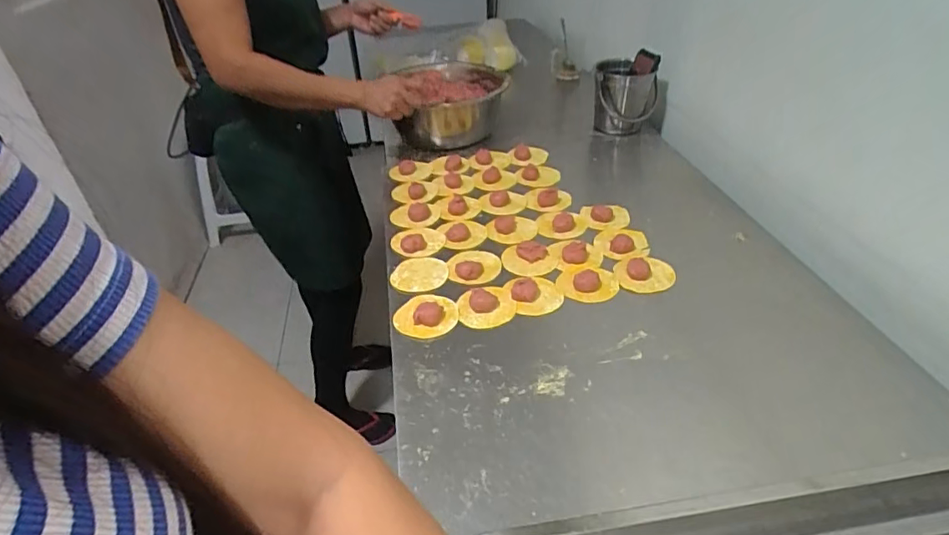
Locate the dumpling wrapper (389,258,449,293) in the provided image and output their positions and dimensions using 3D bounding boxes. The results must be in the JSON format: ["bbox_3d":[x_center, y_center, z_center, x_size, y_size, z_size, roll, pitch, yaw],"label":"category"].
[{"bbox_3d":[-0.082,0.011,0.798,0.082,0.009,0.085,0,37,0],"label":"dumpling wrapper"}]

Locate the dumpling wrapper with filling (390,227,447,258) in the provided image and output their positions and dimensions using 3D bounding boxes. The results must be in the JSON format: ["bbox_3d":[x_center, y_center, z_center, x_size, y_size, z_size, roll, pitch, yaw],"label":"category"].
[{"bbox_3d":[-0.092,-0.046,0.855,0.085,0.015,0.078,-10,39,-8],"label":"dumpling wrapper with filling"}]

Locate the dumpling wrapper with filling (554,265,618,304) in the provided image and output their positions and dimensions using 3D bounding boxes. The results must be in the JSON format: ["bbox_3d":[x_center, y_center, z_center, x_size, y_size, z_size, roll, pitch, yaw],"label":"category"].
[{"bbox_3d":[0.162,0.020,0.754,0.085,0.016,0.069,4,39,9],"label":"dumpling wrapper with filling"}]

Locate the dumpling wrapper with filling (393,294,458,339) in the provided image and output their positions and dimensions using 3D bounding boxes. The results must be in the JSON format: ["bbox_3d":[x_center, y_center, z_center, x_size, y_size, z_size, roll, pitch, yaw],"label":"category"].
[{"bbox_3d":[-0.064,0.064,0.712,0.073,0.013,0.077,-2,39,2],"label":"dumpling wrapper with filling"}]

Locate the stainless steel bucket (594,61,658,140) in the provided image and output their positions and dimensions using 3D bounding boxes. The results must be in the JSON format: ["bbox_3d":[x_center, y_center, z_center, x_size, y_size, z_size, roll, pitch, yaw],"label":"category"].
[{"bbox_3d":[0.309,-0.337,1.092,0.118,0.153,0.119,-2,39,2],"label":"stainless steel bucket"}]

